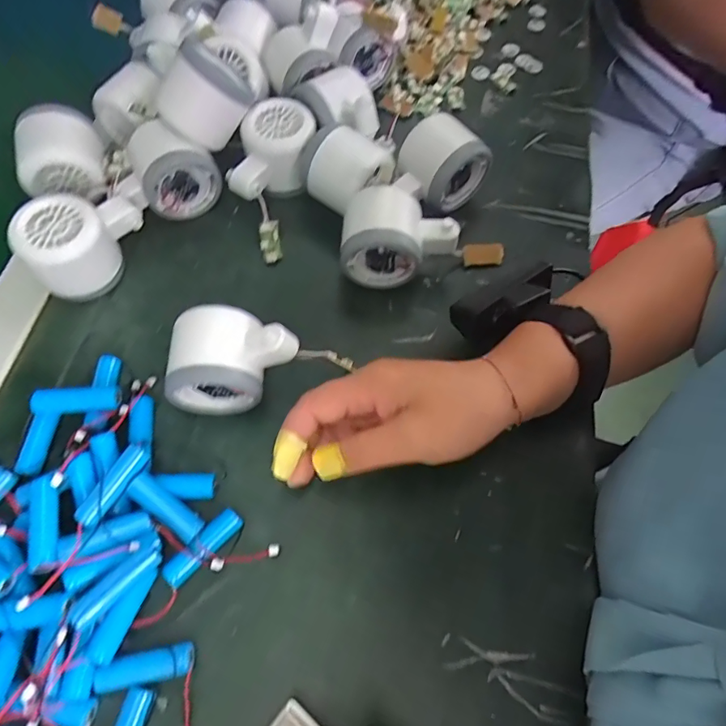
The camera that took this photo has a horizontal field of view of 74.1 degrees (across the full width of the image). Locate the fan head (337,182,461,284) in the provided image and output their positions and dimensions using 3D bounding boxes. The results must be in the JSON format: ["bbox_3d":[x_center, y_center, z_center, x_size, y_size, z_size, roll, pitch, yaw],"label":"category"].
[{"bbox_3d":[0.026,-0.091,0.358,0.082,0.059,0.050,3,65,-2],"label":"fan head"}]

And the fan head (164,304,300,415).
[{"bbox_3d":[-0.082,-0.001,0.311,0.076,0.066,0.056,5,65,-1],"label":"fan head"}]

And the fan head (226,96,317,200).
[{"bbox_3d":[-0.073,-0.165,0.395,0.052,0.058,0.080,20,65,6],"label":"fan head"}]

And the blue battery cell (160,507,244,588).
[{"bbox_3d":[-0.094,0.109,0.283,0.014,0.014,0.051,40,69,14],"label":"blue battery cell"}]

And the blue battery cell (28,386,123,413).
[{"bbox_3d":[-0.184,0.024,0.311,0.051,0.014,0.015,-2,65,-8],"label":"blue battery cell"}]

